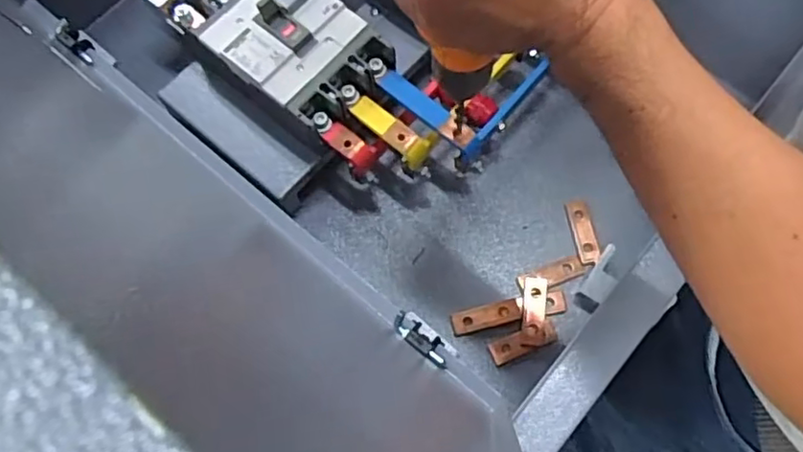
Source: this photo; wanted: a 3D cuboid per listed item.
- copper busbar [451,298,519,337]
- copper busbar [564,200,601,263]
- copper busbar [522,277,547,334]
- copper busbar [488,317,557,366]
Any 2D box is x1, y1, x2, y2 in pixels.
[{"bbox_3d":[0.076,0.080,0.565,0.065,0.007,0.021,-14,71,-3],"label":"copper busbar"},{"bbox_3d":[0.170,0.004,0.595,0.019,0.011,0.061,-11,71,-2],"label":"copper busbar"},{"bbox_3d":[0.119,0.070,0.568,0.021,0.009,0.053,6,72,4],"label":"copper busbar"},{"bbox_3d":[0.107,0.101,0.557,0.060,0.005,0.020,-23,72,-6],"label":"copper busbar"}]

